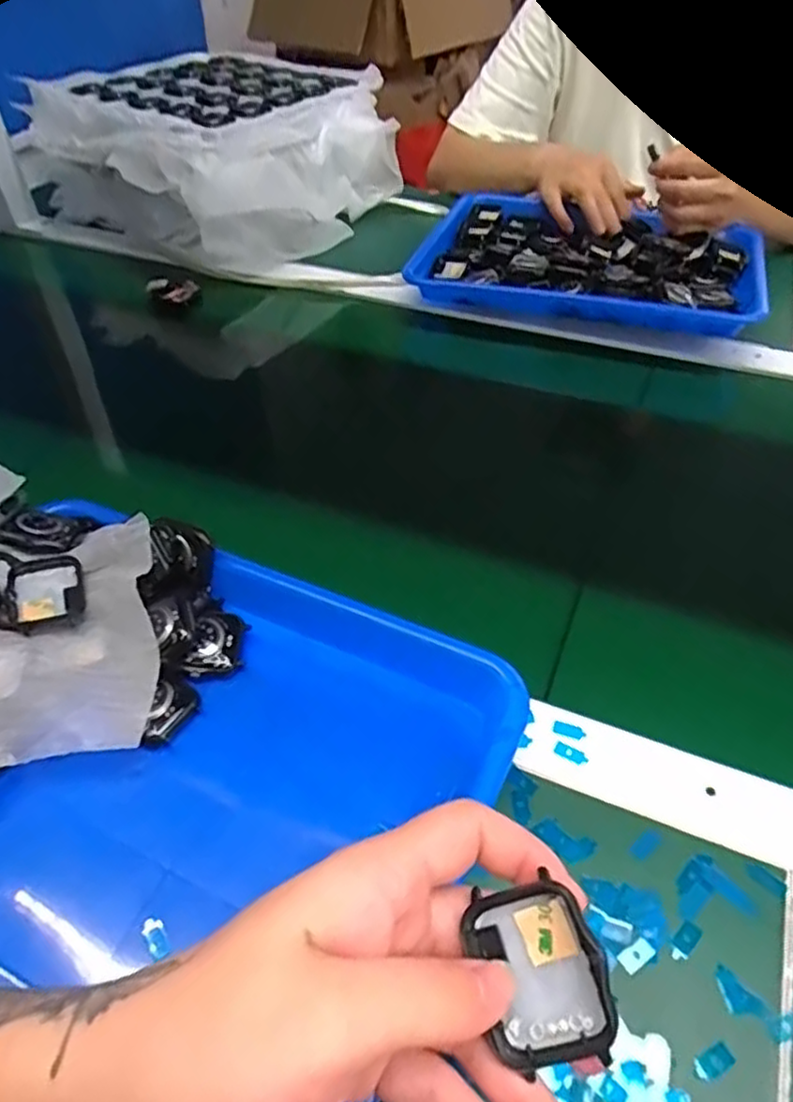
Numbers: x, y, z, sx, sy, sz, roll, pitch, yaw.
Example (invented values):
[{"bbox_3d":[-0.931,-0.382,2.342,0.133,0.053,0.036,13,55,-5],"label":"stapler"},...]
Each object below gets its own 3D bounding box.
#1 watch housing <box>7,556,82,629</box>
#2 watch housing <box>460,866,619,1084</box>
[{"bbox_3d":[-0.198,0.024,0.384,0.038,0.015,0.044,-13,48,-10],"label":"watch housing"},{"bbox_3d":[0.043,0.123,0.198,0.036,0.011,0.045,-26,59,12],"label":"watch housing"}]

